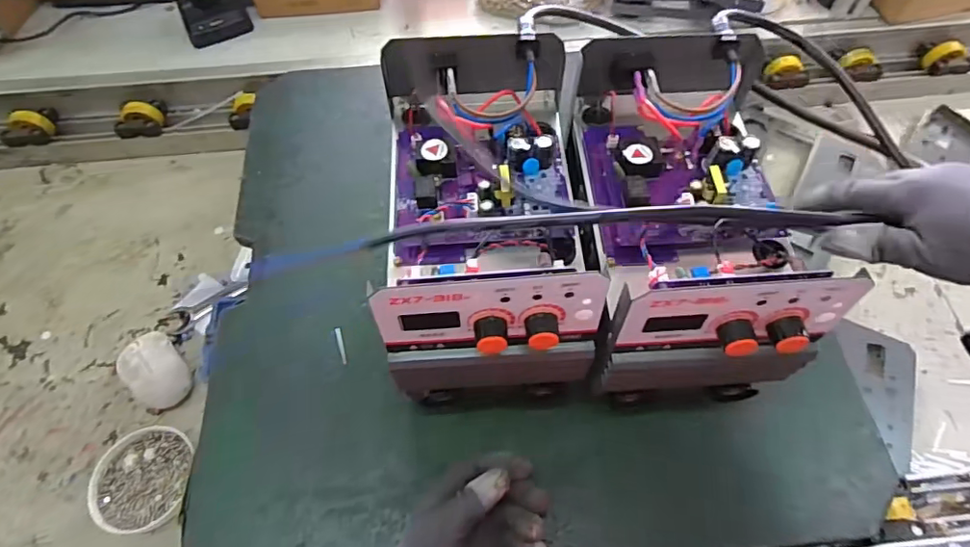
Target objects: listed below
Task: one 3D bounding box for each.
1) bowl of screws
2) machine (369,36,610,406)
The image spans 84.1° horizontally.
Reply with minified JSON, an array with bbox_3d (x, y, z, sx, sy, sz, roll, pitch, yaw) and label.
[{"bbox_3d":[-0.341,0.201,0.530,0.092,0.010,0.095,-1,61,1],"label":"bowl of screws"},{"bbox_3d":[0.004,-0.043,0.444,0.157,0.153,0.251,-3,61,0],"label":"machine"}]

